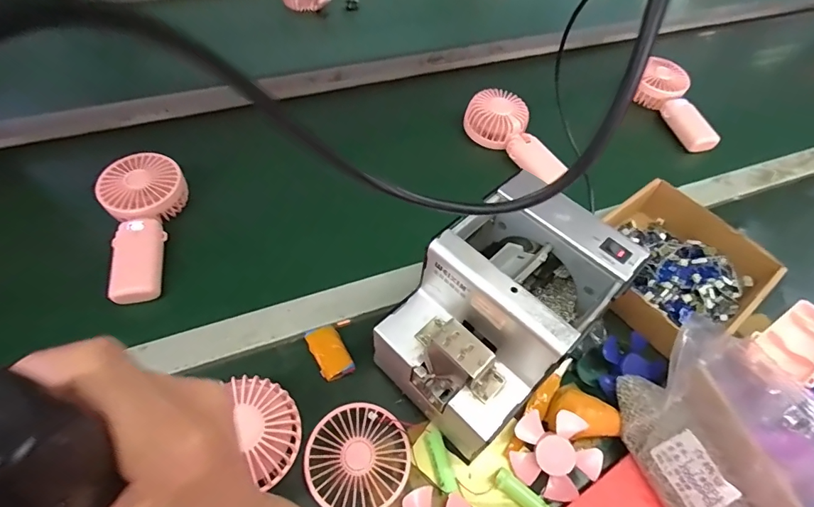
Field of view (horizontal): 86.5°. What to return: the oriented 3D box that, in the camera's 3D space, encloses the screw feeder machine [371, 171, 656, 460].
[{"bbox_3d":[0.078,0.051,0.369,0.174,0.140,0.120,-36,64,-26],"label":"screw feeder machine"}]

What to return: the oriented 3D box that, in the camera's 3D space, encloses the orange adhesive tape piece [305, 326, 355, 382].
[{"bbox_3d":[-0.076,0.097,0.424,0.030,0.013,0.055,-25,59,-20],"label":"orange adhesive tape piece"}]

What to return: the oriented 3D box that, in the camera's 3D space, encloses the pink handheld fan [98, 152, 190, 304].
[{"bbox_3d":[-0.296,-0.036,0.490,0.087,0.044,0.183,-13,56,-13],"label":"pink handheld fan"}]

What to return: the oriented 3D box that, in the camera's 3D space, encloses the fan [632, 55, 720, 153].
[{"bbox_3d":[0.414,-0.230,0.666,0.079,0.045,0.173,-12,69,-12],"label":"fan"}]

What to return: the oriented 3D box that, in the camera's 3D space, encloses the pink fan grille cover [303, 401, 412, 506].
[{"bbox_3d":[-0.042,0.173,0.367,0.085,0.007,0.085,-33,62,-24],"label":"pink fan grille cover"}]

